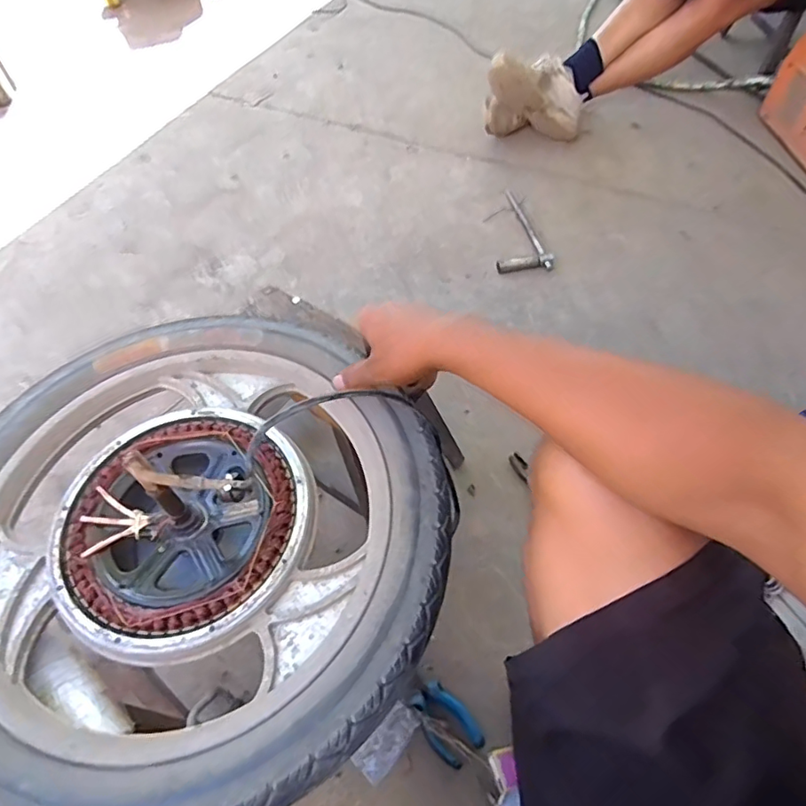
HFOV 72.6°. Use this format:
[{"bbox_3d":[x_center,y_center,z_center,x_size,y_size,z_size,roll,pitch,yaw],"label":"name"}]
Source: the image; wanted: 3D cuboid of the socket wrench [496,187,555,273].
[{"bbox_3d":[0.238,-0.361,1.133,0.110,0.021,0.233,-4,57,2],"label":"socket wrench"}]

